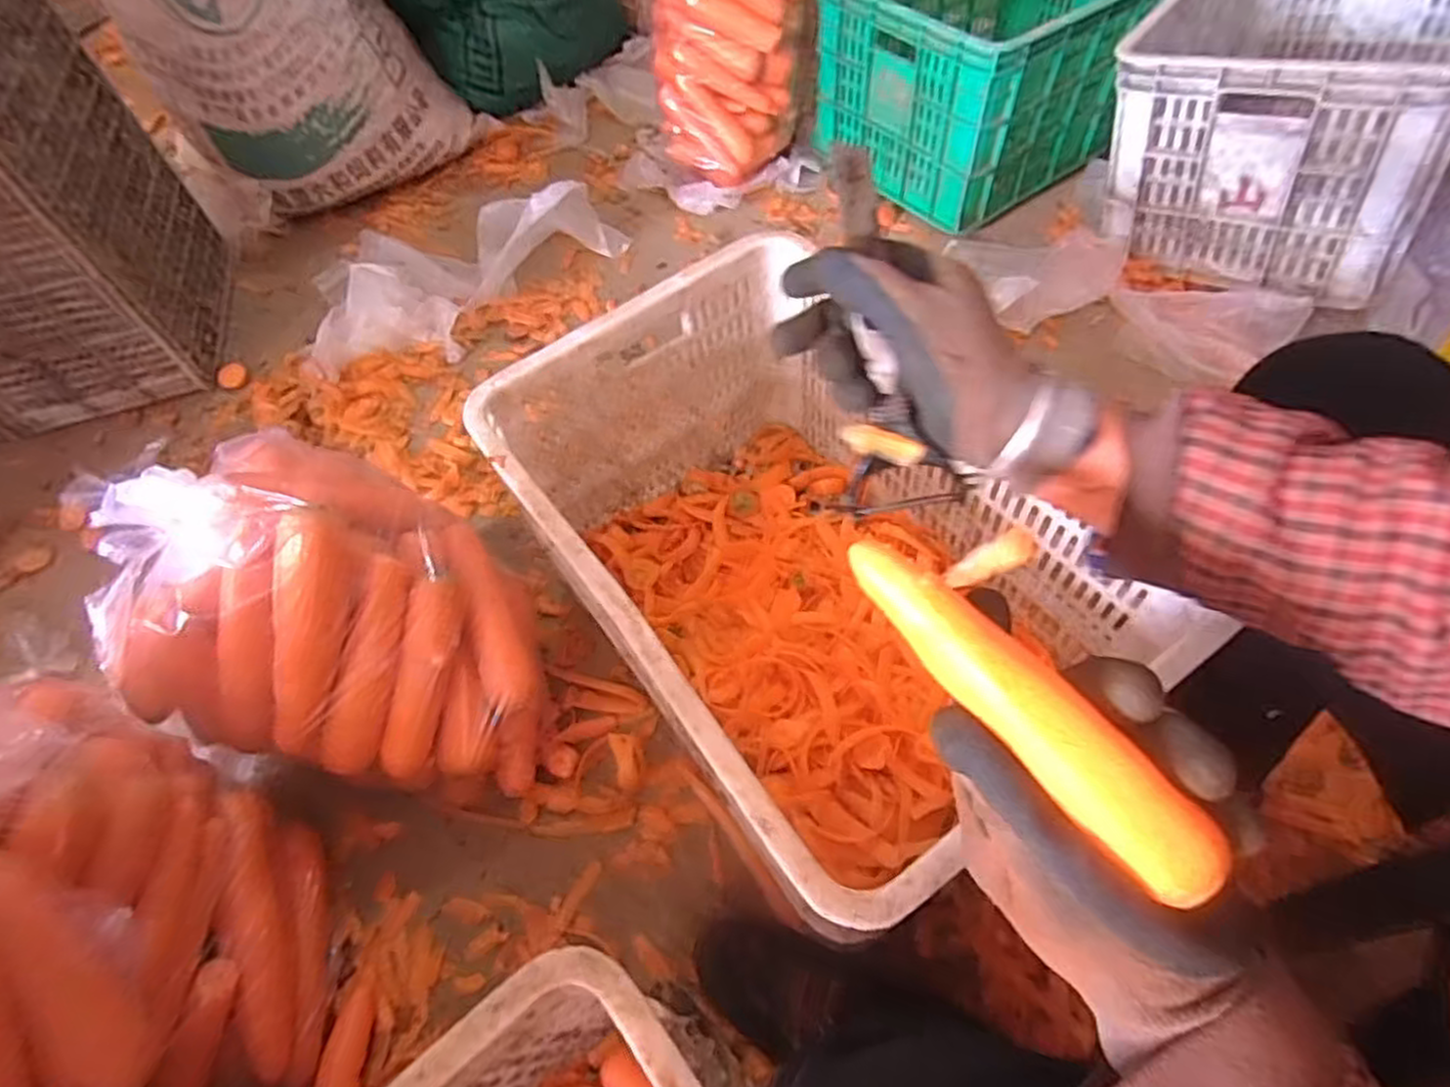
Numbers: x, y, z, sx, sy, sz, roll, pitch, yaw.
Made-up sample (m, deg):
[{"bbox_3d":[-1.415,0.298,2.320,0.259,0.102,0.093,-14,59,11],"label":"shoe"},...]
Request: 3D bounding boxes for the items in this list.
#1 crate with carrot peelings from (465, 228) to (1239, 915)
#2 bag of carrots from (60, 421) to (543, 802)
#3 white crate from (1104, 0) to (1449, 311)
[{"bbox_3d":[0.060,0.028,0.676,0.335,0.266,0.505,-33,61,-16],"label":"crate with carrot peelings"},{"bbox_3d":[-0.348,0.067,0.675,0.349,0.259,0.243,7,59,9],"label":"bag of carrots"},{"bbox_3d":[0.747,-0.603,0.962,0.365,0.259,0.514,29,64,21],"label":"white crate"}]

